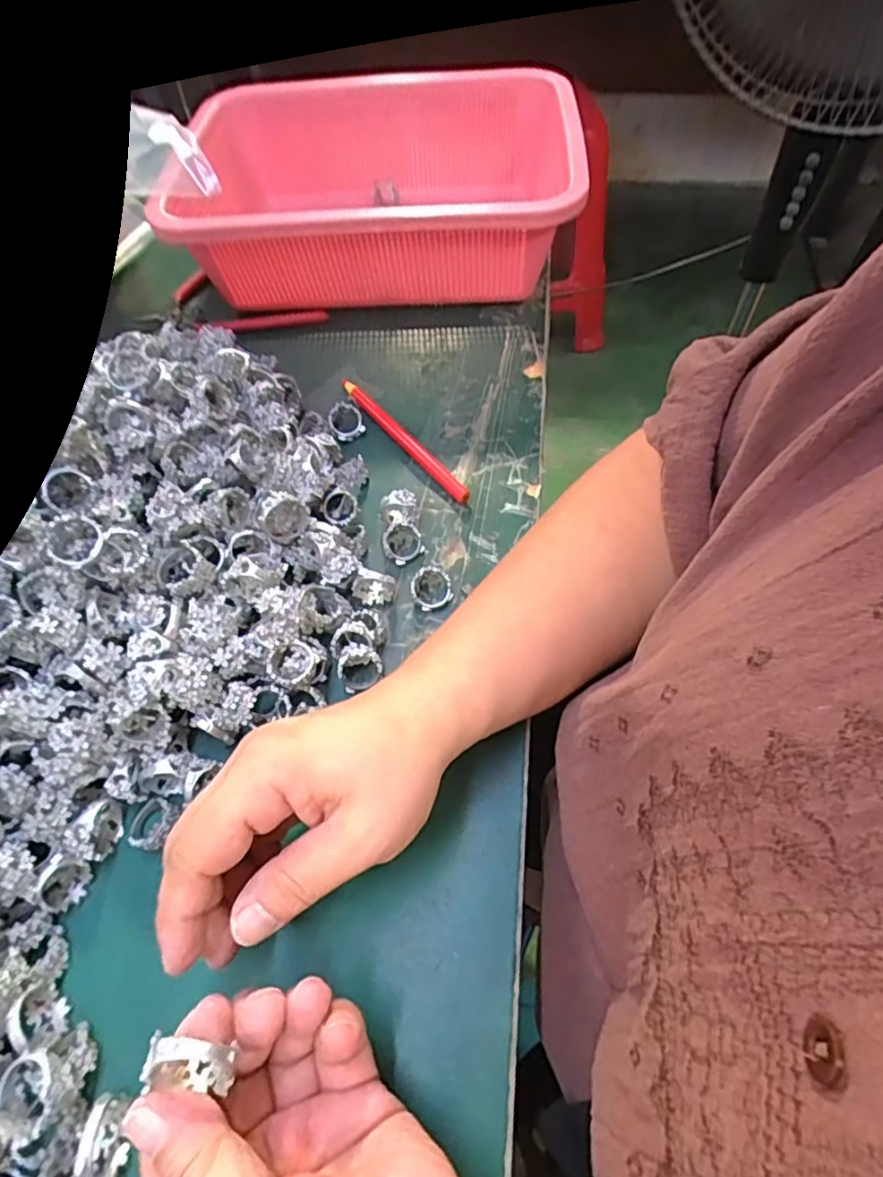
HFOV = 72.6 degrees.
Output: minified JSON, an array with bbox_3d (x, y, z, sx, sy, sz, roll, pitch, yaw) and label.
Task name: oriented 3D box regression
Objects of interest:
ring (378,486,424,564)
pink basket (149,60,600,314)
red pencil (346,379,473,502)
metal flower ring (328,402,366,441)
[{"bbox_3d":[-0.024,-0.037,0.349,0.023,0.022,0.040,-8,59,-2],"label":"ring"},{"bbox_3d":[-0.049,-0.311,0.479,0.285,0.098,0.220,-1,59,3],"label":"pink basket"},{"bbox_3d":[-0.027,-0.101,0.399,0.008,0.010,0.140,-34,63,-16],"label":"red pencil"},{"bbox_3d":[-0.065,-0.115,0.405,0.023,0.013,0.027,-13,59,-5],"label":"metal flower ring"}]

